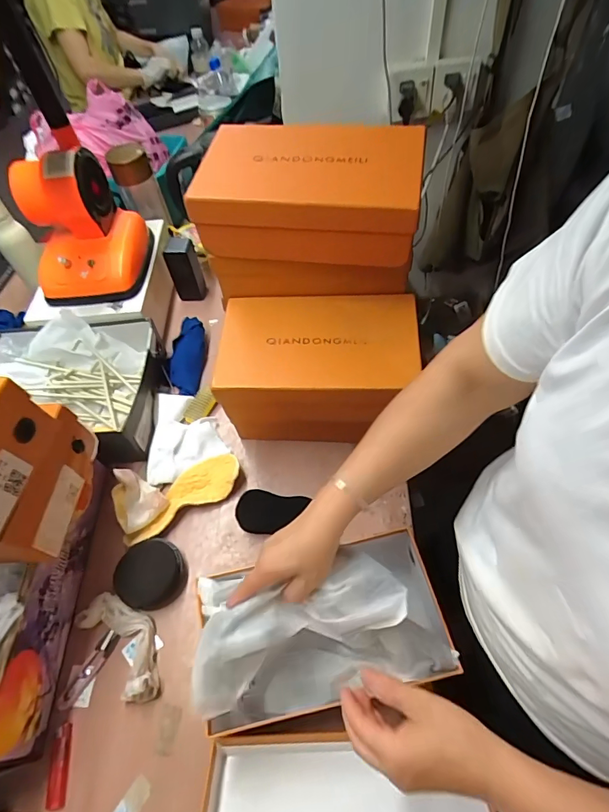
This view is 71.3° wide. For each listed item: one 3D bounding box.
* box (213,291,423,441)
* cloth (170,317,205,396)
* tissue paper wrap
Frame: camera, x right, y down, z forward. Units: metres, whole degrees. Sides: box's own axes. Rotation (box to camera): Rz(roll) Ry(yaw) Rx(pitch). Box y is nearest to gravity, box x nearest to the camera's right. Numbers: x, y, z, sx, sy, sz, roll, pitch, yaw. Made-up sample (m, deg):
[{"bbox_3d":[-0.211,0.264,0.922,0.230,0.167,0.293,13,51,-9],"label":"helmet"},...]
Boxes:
[{"bbox_3d":[0.024,-0.051,0.674,0.272,0.176,0.165,2,56,6],"label":"box"},{"bbox_3d":[-0.231,-0.093,0.838,0.057,0.038,0.163,0,69,4],"label":"cloth"},{"bbox_3d":[-0.011,0.228,0.446,0.230,0.060,0.078,-25,57,0],"label":"tissue paper wrap"}]

